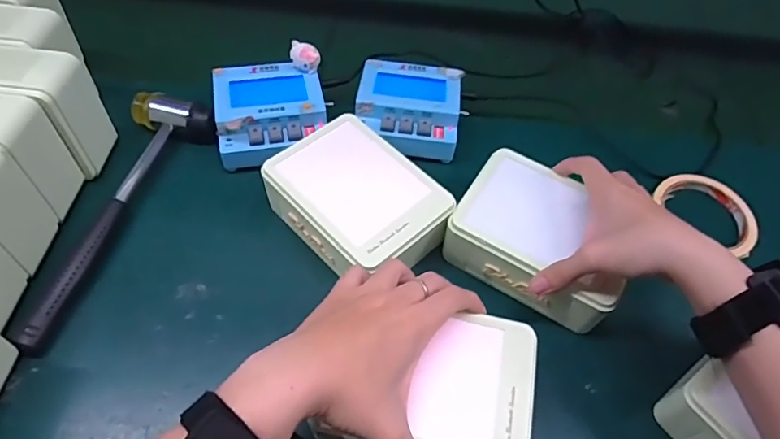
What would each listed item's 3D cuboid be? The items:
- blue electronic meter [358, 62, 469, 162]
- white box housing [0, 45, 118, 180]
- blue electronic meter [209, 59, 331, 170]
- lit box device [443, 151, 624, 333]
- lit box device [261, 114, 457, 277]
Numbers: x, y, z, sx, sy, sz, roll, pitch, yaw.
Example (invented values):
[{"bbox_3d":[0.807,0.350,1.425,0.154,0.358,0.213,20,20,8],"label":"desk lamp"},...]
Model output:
[{"bbox_3d":[0.020,-0.107,0.528,0.105,0.051,0.108,3,54,-2],"label":"blue electronic meter"},{"bbox_3d":[-0.326,-0.095,0.447,0.138,0.096,0.063,6,54,0],"label":"white box housing"},{"bbox_3d":[-0.114,-0.101,0.505,0.103,0.049,0.100,-10,55,-11],"label":"blue electronic meter"},{"bbox_3d":[0.126,0.013,0.433,0.136,0.056,0.101,29,57,16],"label":"lit box device"},{"bbox_3d":[-0.029,-0.012,0.443,0.145,0.051,0.112,40,61,23],"label":"lit box device"}]

